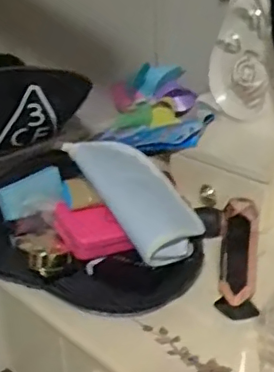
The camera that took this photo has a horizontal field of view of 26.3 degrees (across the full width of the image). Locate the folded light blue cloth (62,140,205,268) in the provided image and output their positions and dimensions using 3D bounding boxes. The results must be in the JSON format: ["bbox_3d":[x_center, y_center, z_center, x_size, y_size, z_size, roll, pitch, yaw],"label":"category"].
[{"bbox_3d":[0.000,0.010,0.757,0.098,0.045,0.206,-27,60,-21],"label":"folded light blue cloth"}]

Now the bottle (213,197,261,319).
[{"bbox_3d":[0.112,0.081,0.645,0.041,0.140,0.033,4,27,12],"label":"bottle"}]

